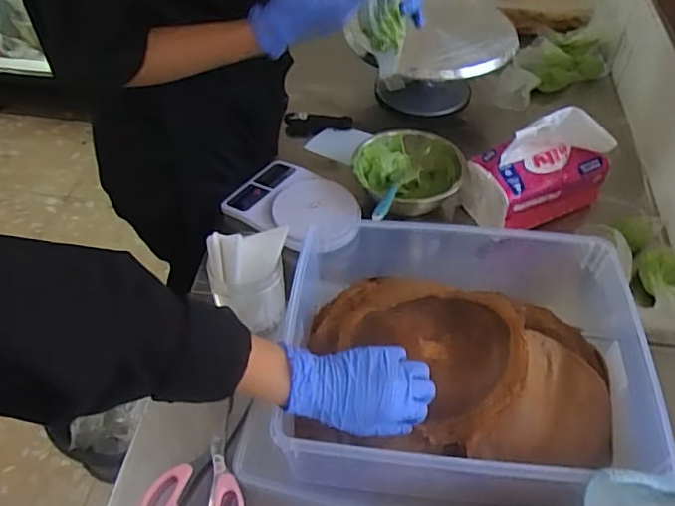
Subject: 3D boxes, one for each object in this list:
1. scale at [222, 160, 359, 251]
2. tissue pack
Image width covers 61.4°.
[{"bbox_3d":[-0.055,-0.072,0.855,0.204,0.035,0.135,28,54,22],"label":"scale"},{"bbox_3d":[0.298,-0.133,0.818,0.175,0.145,0.112,-24,53,-19],"label":"tissue pack"}]

